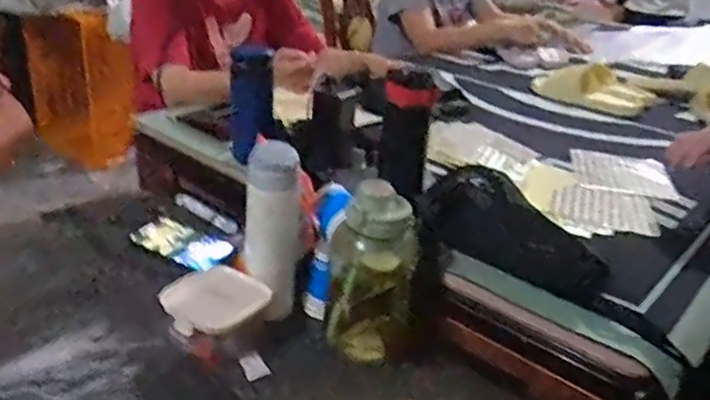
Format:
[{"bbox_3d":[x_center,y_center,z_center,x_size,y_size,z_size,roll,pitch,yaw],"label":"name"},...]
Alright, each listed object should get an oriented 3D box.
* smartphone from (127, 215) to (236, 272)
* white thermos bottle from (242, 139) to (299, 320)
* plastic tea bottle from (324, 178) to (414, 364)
[{"bbox_3d":[-0.263,0.063,0.977,0.156,0.010,0.078,20,39,26],"label":"smartphone"},{"bbox_3d":[-0.105,0.049,0.814,0.069,0.225,0.079,1,27,-8],"label":"white thermos bottle"},{"bbox_3d":[0.018,0.084,0.755,0.096,0.199,0.078,5,26,1],"label":"plastic tea bottle"}]

